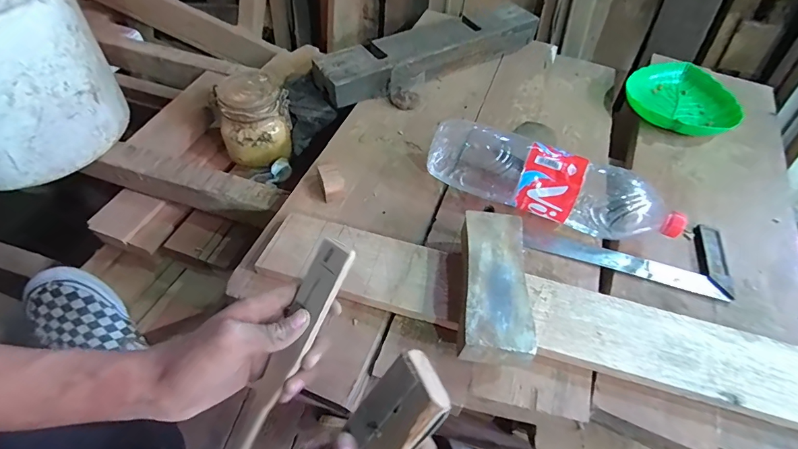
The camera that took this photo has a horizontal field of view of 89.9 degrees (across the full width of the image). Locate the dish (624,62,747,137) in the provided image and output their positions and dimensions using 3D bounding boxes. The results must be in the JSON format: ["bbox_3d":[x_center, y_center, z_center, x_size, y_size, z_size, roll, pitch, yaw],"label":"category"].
[{"bbox_3d":[0.497,-0.215,0.705,0.188,0.040,0.180,-30,60,-24],"label":"dish"}]

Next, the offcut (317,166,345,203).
[{"bbox_3d":[-0.090,-0.057,0.540,0.029,0.020,0.049,-13,54,-13],"label":"offcut"}]

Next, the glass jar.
[{"bbox_3d":[-0.242,-0.173,0.671,0.114,0.118,0.101,-16,55,-16],"label":"glass jar"}]

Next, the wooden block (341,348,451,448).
[{"bbox_3d":[-0.048,0.197,0.301,0.051,0.240,0.026,44,17,26],"label":"wooden block"}]

